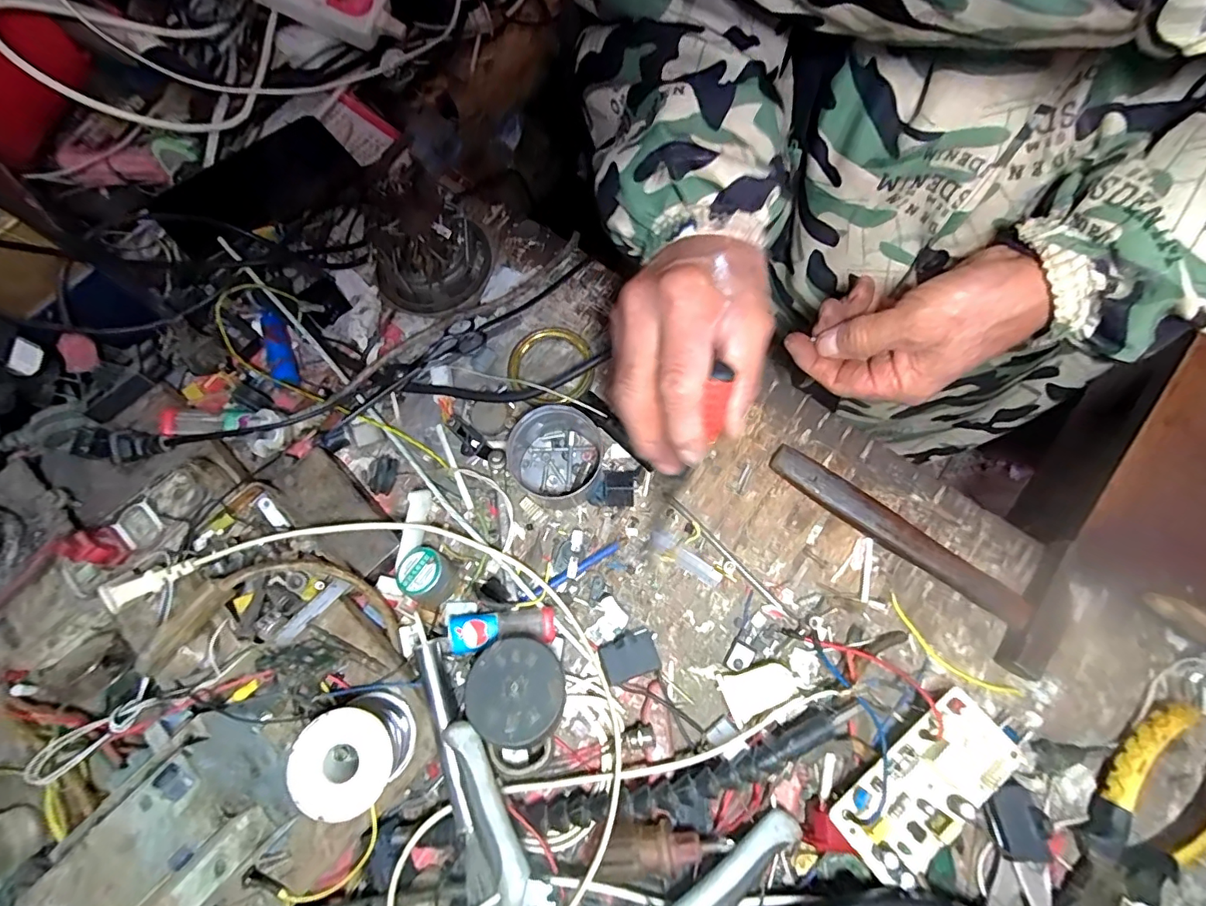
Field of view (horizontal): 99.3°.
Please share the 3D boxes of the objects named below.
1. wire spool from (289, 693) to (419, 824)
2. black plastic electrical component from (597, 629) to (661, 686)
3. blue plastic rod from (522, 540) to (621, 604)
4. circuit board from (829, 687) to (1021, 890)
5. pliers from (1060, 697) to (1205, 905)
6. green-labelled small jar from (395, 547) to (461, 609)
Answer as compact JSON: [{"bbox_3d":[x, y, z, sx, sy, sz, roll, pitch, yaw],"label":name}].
[{"bbox_3d":[-0.138,0.169,0.294,0.051,0.056,0.050,0,76,-1],"label":"wire spool"},{"bbox_3d":[0.018,0.137,0.349,0.039,0.020,0.028,-15,76,-5],"label":"black plastic electrical component"},{"bbox_3d":[-0.023,0.086,0.369,0.080,0.012,0.007,-28,78,-8],"label":"blue plastic rod"},{"bbox_3d":[0.190,0.194,0.299,0.110,0.013,0.049,-40,67,-9],"label":"circuit board"},{"bbox_3d":[0.318,0.221,0.307,0.158,0.017,0.059,-34,79,-9],"label":"pliers"},{"bbox_3d":[-0.123,0.088,0.363,0.034,0.029,0.035,4,63,15],"label":"green-labelled small jar"}]

